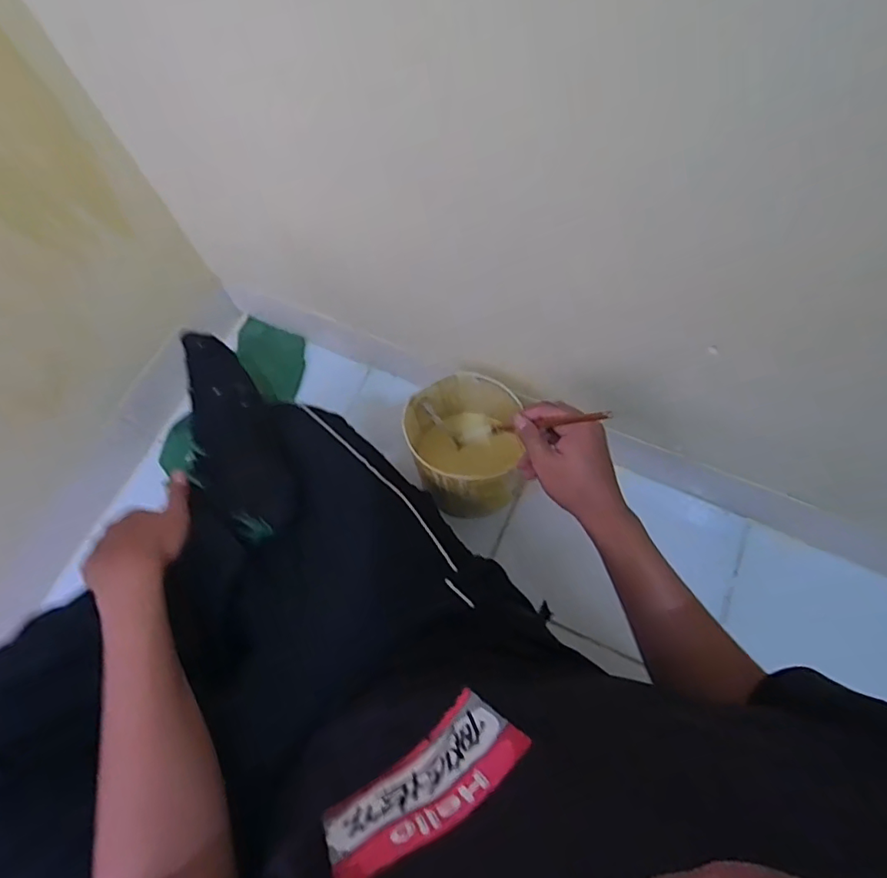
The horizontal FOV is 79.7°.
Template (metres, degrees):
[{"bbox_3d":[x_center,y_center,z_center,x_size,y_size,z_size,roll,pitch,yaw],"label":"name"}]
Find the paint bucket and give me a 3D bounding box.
[{"bbox_3d":[0.035,0.009,0.711,0.130,0.135,0.154,-21,65,-7],"label":"paint bucket"}]

